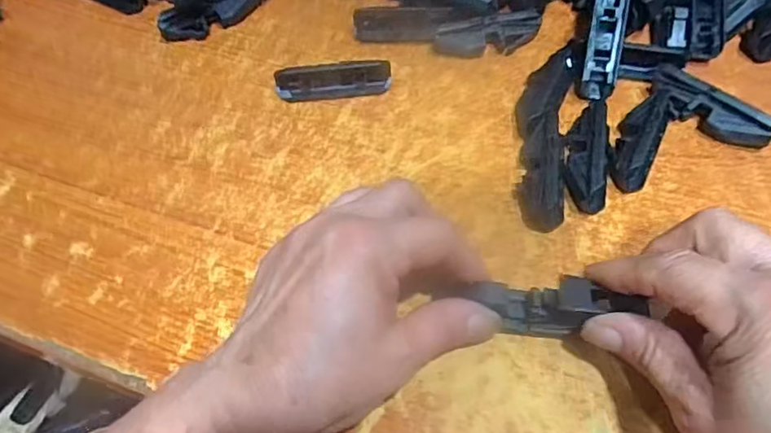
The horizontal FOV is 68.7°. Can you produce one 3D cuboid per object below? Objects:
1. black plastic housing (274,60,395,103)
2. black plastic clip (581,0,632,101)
[{"bbox_3d":[-0.034,-0.090,0.371,0.075,0.017,0.017,-7,56,-1],"label":"black plastic housing"},{"bbox_3d":[0.139,-0.112,0.355,0.021,0.009,0.075,11,84,11],"label":"black plastic clip"}]

